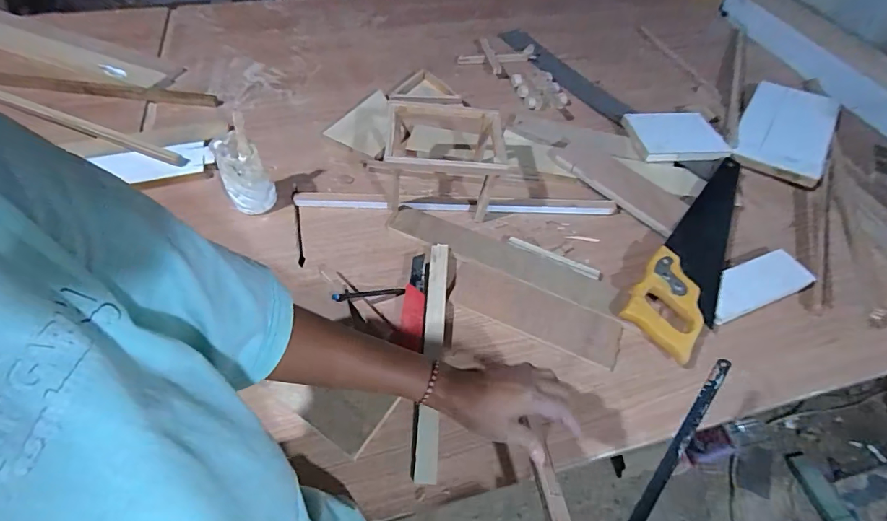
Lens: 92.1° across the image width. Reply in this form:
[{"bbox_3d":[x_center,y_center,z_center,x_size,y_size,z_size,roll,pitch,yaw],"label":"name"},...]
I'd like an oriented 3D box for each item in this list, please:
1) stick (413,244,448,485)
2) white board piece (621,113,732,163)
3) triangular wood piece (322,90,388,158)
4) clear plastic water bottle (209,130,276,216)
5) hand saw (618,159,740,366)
[{"bbox_3d":[-0.013,0.108,0.540,0.026,0.019,0.308,3,54,0],"label":"stick"},{"bbox_3d":[0.429,-0.234,0.790,0.171,0.014,0.140,0,54,-2],"label":"white board piece"},{"bbox_3d":[-0.131,-0.264,0.802,0.116,0.015,0.168,22,58,19],"label":"triangular wood piece"},{"bbox_3d":[-0.301,-0.126,0.645,0.062,0.114,0.061,-33,62,-23],"label":"clear plastic water bottle"},{"bbox_3d":[0.399,-0.024,0.645,0.099,0.034,0.412,36,61,21],"label":"hand saw"}]

